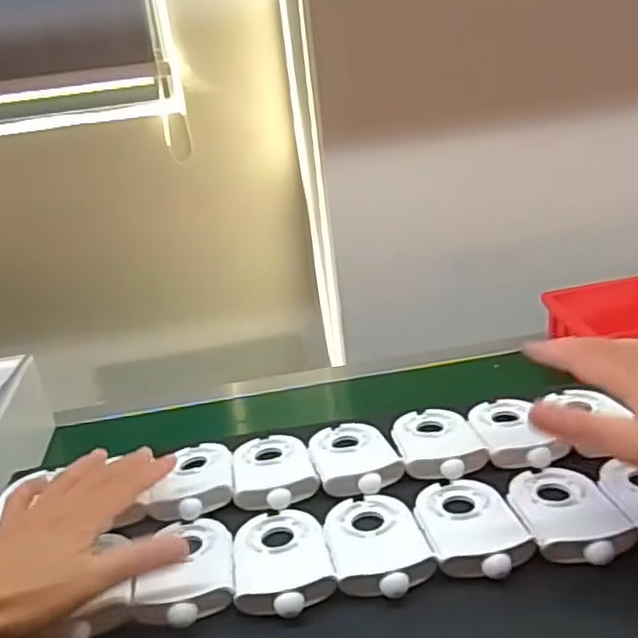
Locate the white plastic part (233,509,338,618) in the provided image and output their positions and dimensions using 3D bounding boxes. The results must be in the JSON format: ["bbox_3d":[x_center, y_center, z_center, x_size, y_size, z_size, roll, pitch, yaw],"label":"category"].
[{"bbox_3d":[-0.023,0.143,0.415,0.057,0.010,0.087,-11,26,-7],"label":"white plastic part"}]

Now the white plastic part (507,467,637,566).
[{"bbox_3d":[0.155,0.119,0.428,0.060,0.013,0.087,-10,25,-5],"label":"white plastic part"}]

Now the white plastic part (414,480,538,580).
[{"bbox_3d":[0.094,0.125,0.424,0.057,0.012,0.087,-10,25,-5],"label":"white plastic part"}]

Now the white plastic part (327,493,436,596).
[{"bbox_3d":[0.035,0.134,0.422,0.058,0.009,0.086,-10,25,-5],"label":"white plastic part"}]

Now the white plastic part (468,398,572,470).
[{"bbox_3d":[0.144,0.083,0.512,0.052,0.016,0.091,-8,16,-2],"label":"white plastic part"}]

